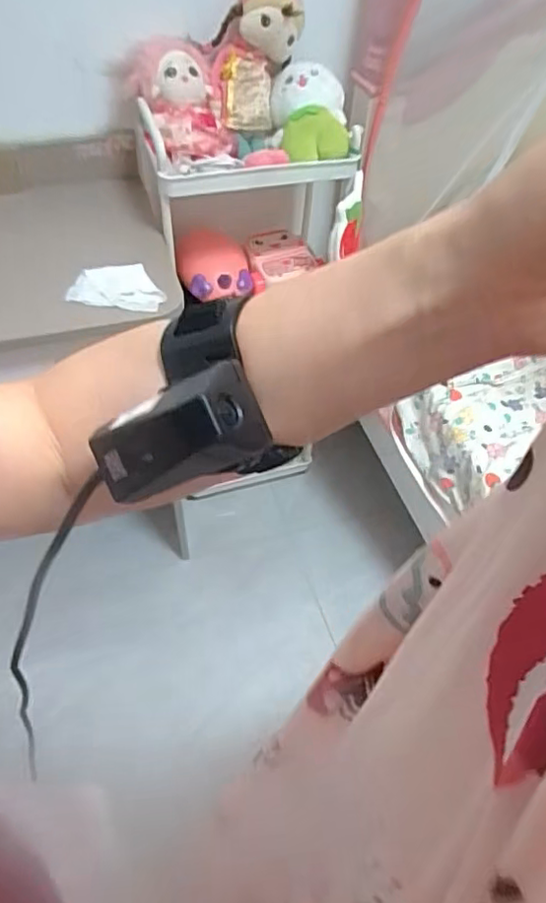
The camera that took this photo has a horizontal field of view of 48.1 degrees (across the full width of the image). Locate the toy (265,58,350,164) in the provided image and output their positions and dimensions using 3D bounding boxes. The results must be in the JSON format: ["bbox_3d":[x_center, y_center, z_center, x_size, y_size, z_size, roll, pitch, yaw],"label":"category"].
[{"bbox_3d":[0.067,-0.594,1.073,0.143,0.101,0.160,3,50,0],"label":"toy"}]

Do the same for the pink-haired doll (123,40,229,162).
[{"bbox_3d":[-0.162,-0.594,1.033,0.171,0.137,0.148,-3,50,-5],"label":"pink-haired doll"}]

